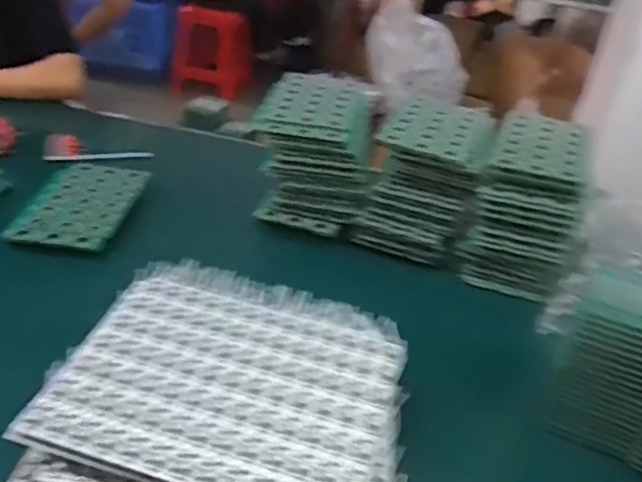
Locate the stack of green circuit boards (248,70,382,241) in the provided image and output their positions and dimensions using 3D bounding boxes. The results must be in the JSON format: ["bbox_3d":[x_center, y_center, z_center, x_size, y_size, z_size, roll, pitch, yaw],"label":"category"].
[{"bbox_3d":[-0.004,-0.131,0.991,0.161,0.164,0.199,11,31,5],"label":"stack of green circuit boards"}]

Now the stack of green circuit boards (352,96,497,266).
[{"bbox_3d":[0.151,-0.088,0.953,0.147,0.173,0.168,16,32,13],"label":"stack of green circuit boards"}]

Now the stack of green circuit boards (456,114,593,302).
[{"bbox_3d":[0.290,-0.049,0.918,0.134,0.191,0.169,19,33,18],"label":"stack of green circuit boards"}]

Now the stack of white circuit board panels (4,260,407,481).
[{"bbox_3d":[-0.090,0.145,0.651,0.329,0.059,0.313,8,31,0],"label":"stack of white circuit board panels"}]

